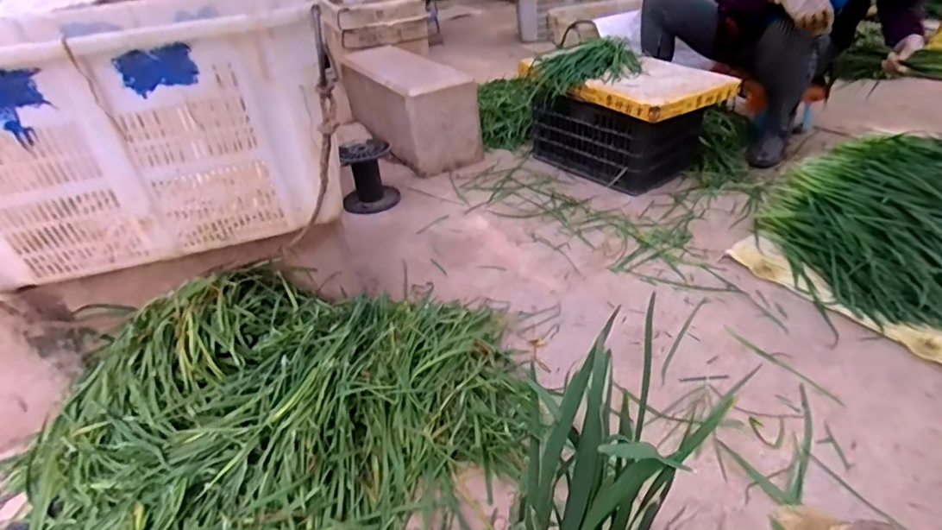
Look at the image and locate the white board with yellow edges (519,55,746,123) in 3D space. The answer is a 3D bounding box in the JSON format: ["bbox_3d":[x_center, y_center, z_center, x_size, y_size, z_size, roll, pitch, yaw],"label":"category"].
[{"bbox_3d":[0.450,-0.546,1.546,0.321,0.060,0.588,-25,39,-26],"label":"white board with yellow edges"}]

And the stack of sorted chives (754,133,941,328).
[{"bbox_3d":[0.991,-0.100,1.111,0.544,0.180,0.587,-13,35,-10],"label":"stack of sorted chives"}]

